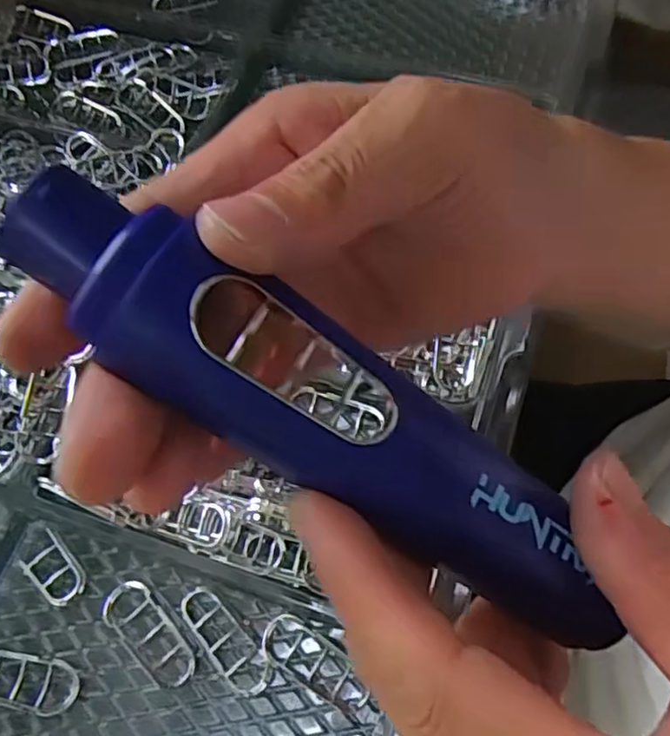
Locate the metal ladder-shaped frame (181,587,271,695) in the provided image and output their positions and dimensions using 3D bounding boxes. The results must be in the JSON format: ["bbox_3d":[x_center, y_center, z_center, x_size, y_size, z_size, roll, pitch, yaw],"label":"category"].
[{"bbox_3d":[-0.050,0.123,0.302,0.018,0.004,0.053,-39,77,-11],"label":"metal ladder-shaped frame"}]

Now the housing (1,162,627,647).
[{"bbox_3d":[0.004,0.011,0.153,0.163,0.018,0.036,35,68,-12],"label":"housing"}]

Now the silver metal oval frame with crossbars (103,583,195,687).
[{"bbox_3d":[-0.083,0.121,0.306,0.052,0.006,0.023,41,74,18],"label":"silver metal oval frame with crossbars"}]

